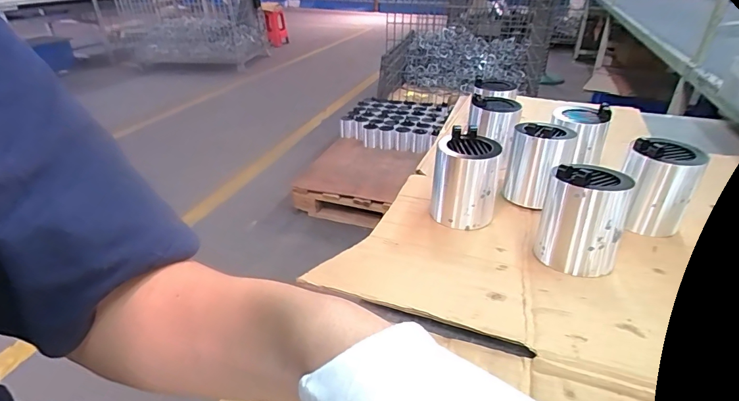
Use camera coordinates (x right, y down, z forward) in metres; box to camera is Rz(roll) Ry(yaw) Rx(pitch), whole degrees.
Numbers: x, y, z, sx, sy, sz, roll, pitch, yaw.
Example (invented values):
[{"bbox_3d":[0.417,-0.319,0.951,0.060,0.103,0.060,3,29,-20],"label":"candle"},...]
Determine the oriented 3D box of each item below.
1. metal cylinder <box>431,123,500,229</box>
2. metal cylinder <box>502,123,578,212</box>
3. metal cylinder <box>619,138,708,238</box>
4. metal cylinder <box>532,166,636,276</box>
[{"bbox_3d":[0.137,-0.028,0.577,0.087,0.113,0.084,15,34,24],"label":"metal cylinder"},{"bbox_3d":[0.256,-0.057,0.620,0.084,0.118,0.088,11,33,18],"label":"metal cylinder"},{"bbox_3d":[0.390,-0.020,0.551,0.083,0.117,0.081,24,38,34],"label":"metal cylinder"},{"bbox_3d":[0.251,0.020,0.481,0.086,0.124,0.083,14,34,22],"label":"metal cylinder"}]

